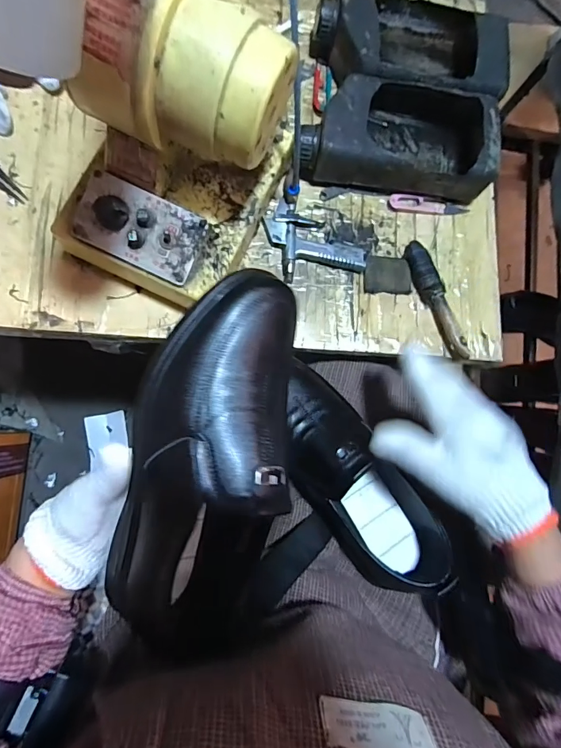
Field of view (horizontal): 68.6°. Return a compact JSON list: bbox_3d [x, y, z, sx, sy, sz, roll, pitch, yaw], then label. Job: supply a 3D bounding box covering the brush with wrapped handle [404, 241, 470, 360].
[{"bbox_3d":[0.177,-0.084,0.469,0.024,0.023,0.143,-17,85,-8],"label":"brush with wrapped handle"}]

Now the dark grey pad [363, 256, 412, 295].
[{"bbox_3d":[0.123,-0.114,0.473,0.054,0.008,0.041,-1,83,-7],"label":"dark grey pad"}]

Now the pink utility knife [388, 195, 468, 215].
[{"bbox_3d":[0.178,-0.203,0.492,0.097,0.007,0.019,1,83,-6],"label":"pink utility knife"}]

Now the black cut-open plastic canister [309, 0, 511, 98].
[{"bbox_3d":[0.153,-0.384,0.495,0.218,0.066,0.122,1,83,-6],"label":"black cut-open plastic canister"}]

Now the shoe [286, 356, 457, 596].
[{"bbox_3d":[0.072,0.106,0.398,0.088,0.083,0.238,-33,87,-9],"label":"shoe"}]

